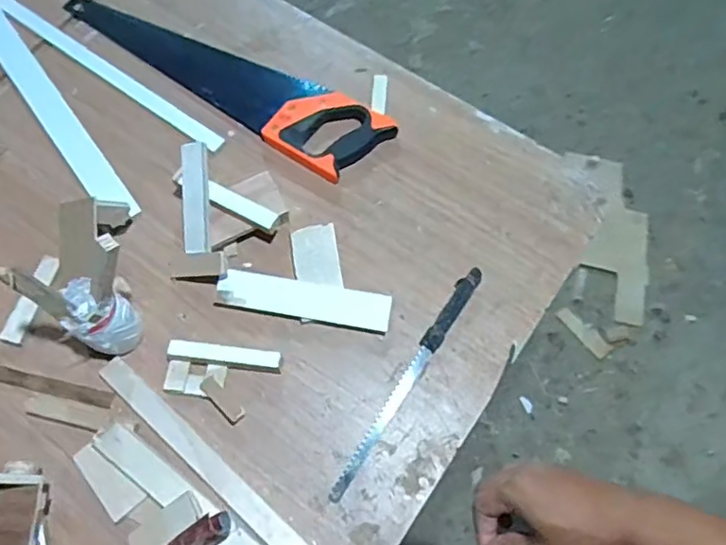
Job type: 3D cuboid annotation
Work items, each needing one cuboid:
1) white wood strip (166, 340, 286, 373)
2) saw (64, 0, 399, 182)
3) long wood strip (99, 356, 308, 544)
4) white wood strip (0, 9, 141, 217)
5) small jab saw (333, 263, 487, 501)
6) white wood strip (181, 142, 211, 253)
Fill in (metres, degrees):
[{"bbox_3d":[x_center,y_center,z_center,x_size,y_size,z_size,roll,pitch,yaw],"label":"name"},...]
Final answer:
[{"bbox_3d":[-0.156,0.096,0.687,0.127,0.024,0.023,7,68,2],"label":"white wood strip"},{"bbox_3d":[-0.205,-0.284,0.836,0.514,0.032,0.114,31,71,11],"label":"saw"},{"bbox_3d":[-0.174,0.205,0.654,0.314,0.013,0.031,39,73,14],"label":"long wood strip"},{"bbox_3d":[-0.431,-0.226,0.829,0.043,0.013,0.410,-35,72,-13],"label":"white wood strip"},{"bbox_3d":[0.053,0.120,0.685,0.021,0.024,0.301,31,71,11],"label":"small jab saw"},{"bbox_3d":[-0.199,-0.087,0.718,0.030,0.019,0.128,-2,94,-1],"label":"white wood strip"}]

